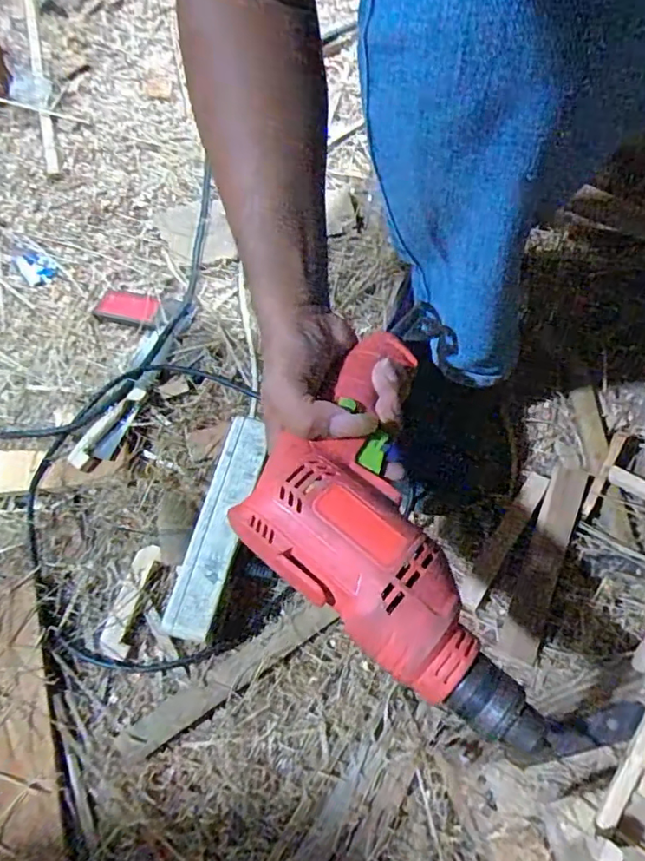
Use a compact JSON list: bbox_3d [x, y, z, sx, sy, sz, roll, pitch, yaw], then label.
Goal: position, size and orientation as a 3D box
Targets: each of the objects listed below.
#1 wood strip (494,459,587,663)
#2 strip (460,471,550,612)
[{"bbox_3d":[0.192,0.111,0.489,0.030,0.005,0.174,18,70,23],"label":"wood strip"},{"bbox_3d":[0.163,0.098,0.507,0.019,0.004,0.137,28,75,26],"label":"strip"}]

